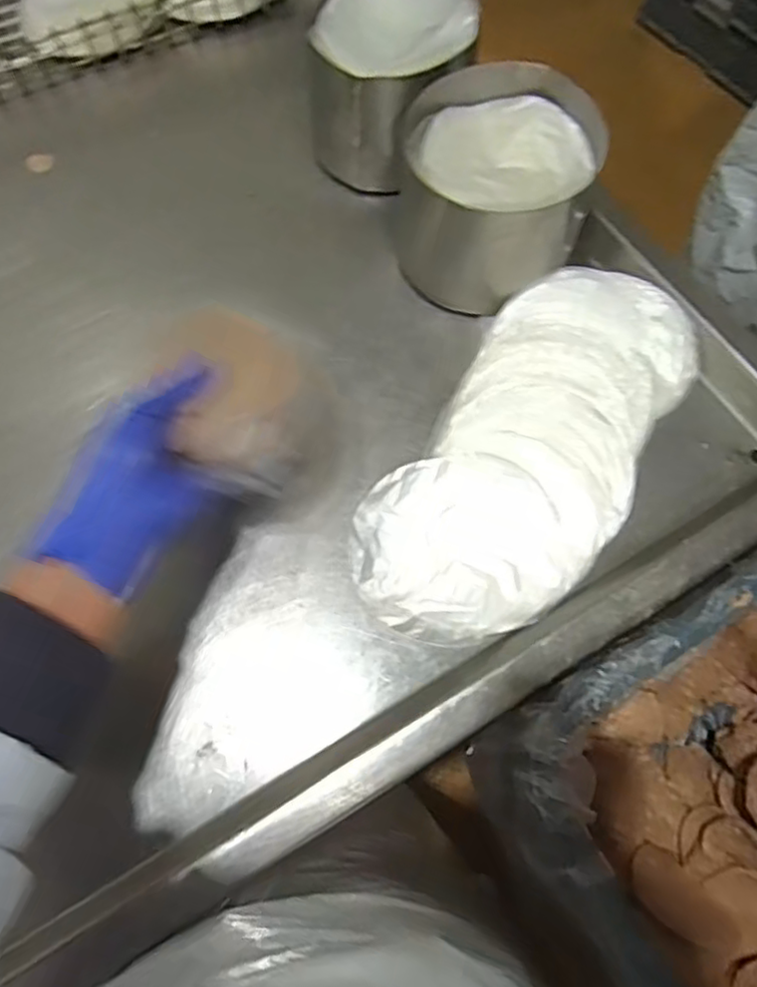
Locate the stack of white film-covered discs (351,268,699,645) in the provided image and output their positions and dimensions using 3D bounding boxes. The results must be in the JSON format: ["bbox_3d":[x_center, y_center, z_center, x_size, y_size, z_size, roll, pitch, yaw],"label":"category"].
[{"bbox_3d":[0.107,-0.032,0.460,0.146,0.038,0.297,33,73,14],"label":"stack of white film-covered discs"}]

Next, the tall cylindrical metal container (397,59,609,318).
[{"bbox_3d":[0.091,-0.233,0.509,0.136,0.102,0.158,21,71,11],"label":"tall cylindrical metal container"}]

